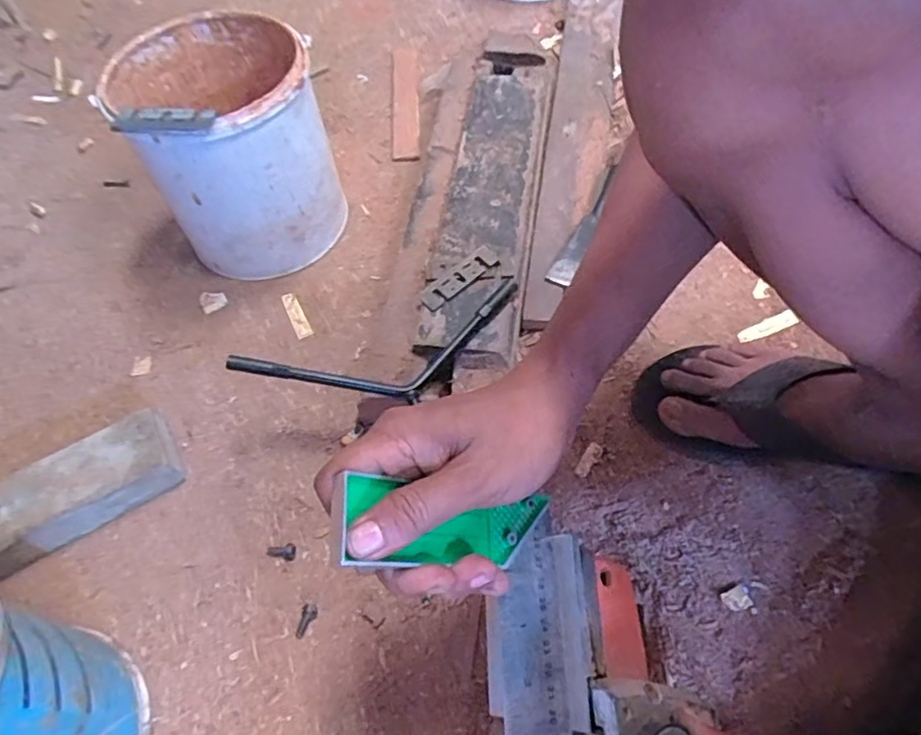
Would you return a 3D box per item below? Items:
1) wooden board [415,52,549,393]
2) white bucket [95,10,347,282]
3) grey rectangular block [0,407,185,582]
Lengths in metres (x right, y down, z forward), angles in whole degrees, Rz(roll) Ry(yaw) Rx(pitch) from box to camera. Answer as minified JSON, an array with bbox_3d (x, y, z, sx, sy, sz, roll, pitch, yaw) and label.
[{"bbox_3d":[0.028,-0.191,0.625,0.084,0.028,0.480,5,58,7],"label":"wooden board"},{"bbox_3d":[-0.215,-0.211,0.591,0.158,0.193,0.172,-2,58,3],"label":"white bucket"},{"bbox_3d":[-0.315,0.100,0.493,0.166,0.037,0.067,-29,60,-14],"label":"grey rectangular block"}]

